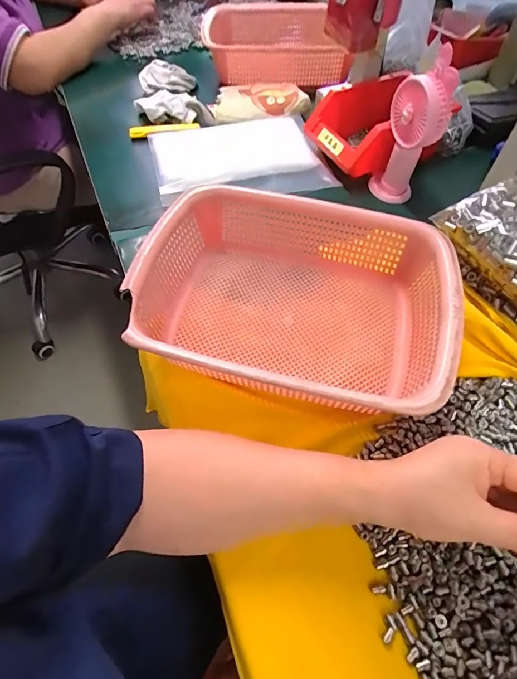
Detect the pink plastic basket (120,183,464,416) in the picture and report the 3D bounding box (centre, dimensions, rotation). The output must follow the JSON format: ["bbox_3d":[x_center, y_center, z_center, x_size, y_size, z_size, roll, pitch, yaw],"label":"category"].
[{"bbox_3d":[0.035,-0.038,0.384,0.294,0.093,0.219,14,62,11],"label":"pink plastic basket"}]

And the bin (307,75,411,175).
[{"bbox_3d":[0.166,-0.311,0.562,0.145,0.066,0.131,-23,61,-15],"label":"bin"}]

